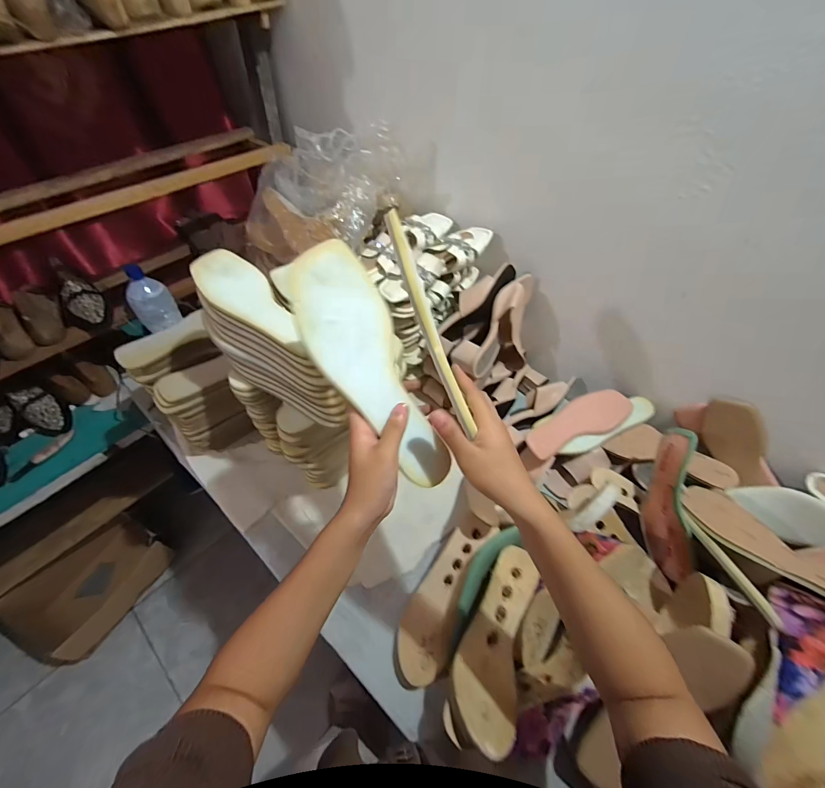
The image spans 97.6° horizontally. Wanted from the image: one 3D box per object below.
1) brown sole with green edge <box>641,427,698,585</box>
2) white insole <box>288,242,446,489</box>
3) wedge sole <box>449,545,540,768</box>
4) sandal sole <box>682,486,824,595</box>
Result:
[{"bbox_3d":[0.409,0.170,0.574,0.031,0.075,0.227,6,87,1],"label":"brown sole with green edge"},{"bbox_3d":[-0.037,-0.020,0.344,0.081,0.017,0.242,-32,101,-25],"label":"white insole"},{"bbox_3d":[0.111,0.315,0.474,0.085,0.041,0.232,18,53,10],"label":"wedge sole"},{"bbox_3d":[0.489,0.209,0.492,0.085,0.023,0.246,-15,26,-14],"label":"sandal sole"}]

